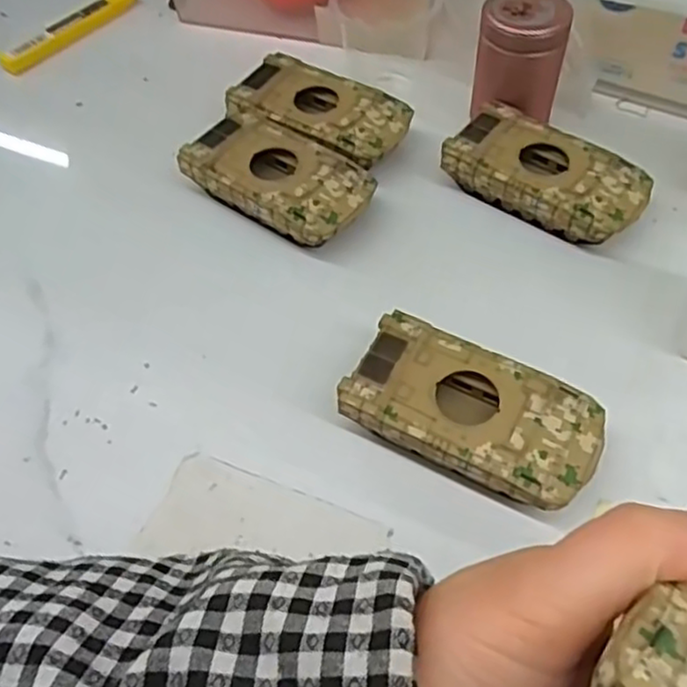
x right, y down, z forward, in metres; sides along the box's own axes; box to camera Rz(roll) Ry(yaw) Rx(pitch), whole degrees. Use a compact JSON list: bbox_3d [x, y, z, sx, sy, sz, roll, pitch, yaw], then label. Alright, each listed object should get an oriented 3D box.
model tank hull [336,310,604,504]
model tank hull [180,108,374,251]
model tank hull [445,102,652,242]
[{"bbox_3d":[0.051,0.030,0.282,0.095,0.029,0.052,25,59,18],"label":"model tank hull"},{"bbox_3d":[-0.032,-0.081,0.362,0.093,0.027,0.053,30,61,20],"label":"model tank hull"},{"bbox_3d":[0.102,-0.082,0.357,0.094,0.027,0.049,31,61,21],"label":"model tank hull"}]

